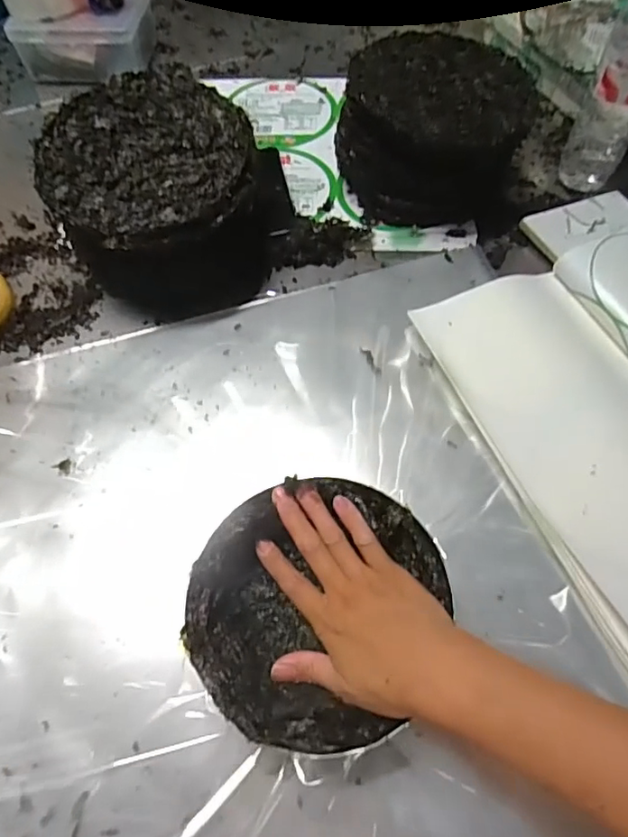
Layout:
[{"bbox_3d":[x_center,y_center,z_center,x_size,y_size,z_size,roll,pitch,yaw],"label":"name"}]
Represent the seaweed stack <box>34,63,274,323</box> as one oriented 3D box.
[{"bbox_3d":[-0.159,-0.227,0.558,0.190,0.133,0.197,-23,63,-11],"label":"seaweed stack"}]

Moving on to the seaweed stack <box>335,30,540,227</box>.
[{"bbox_3d":[0.134,-0.332,0.618,0.202,0.117,0.199,2,61,2],"label":"seaweed stack"}]

